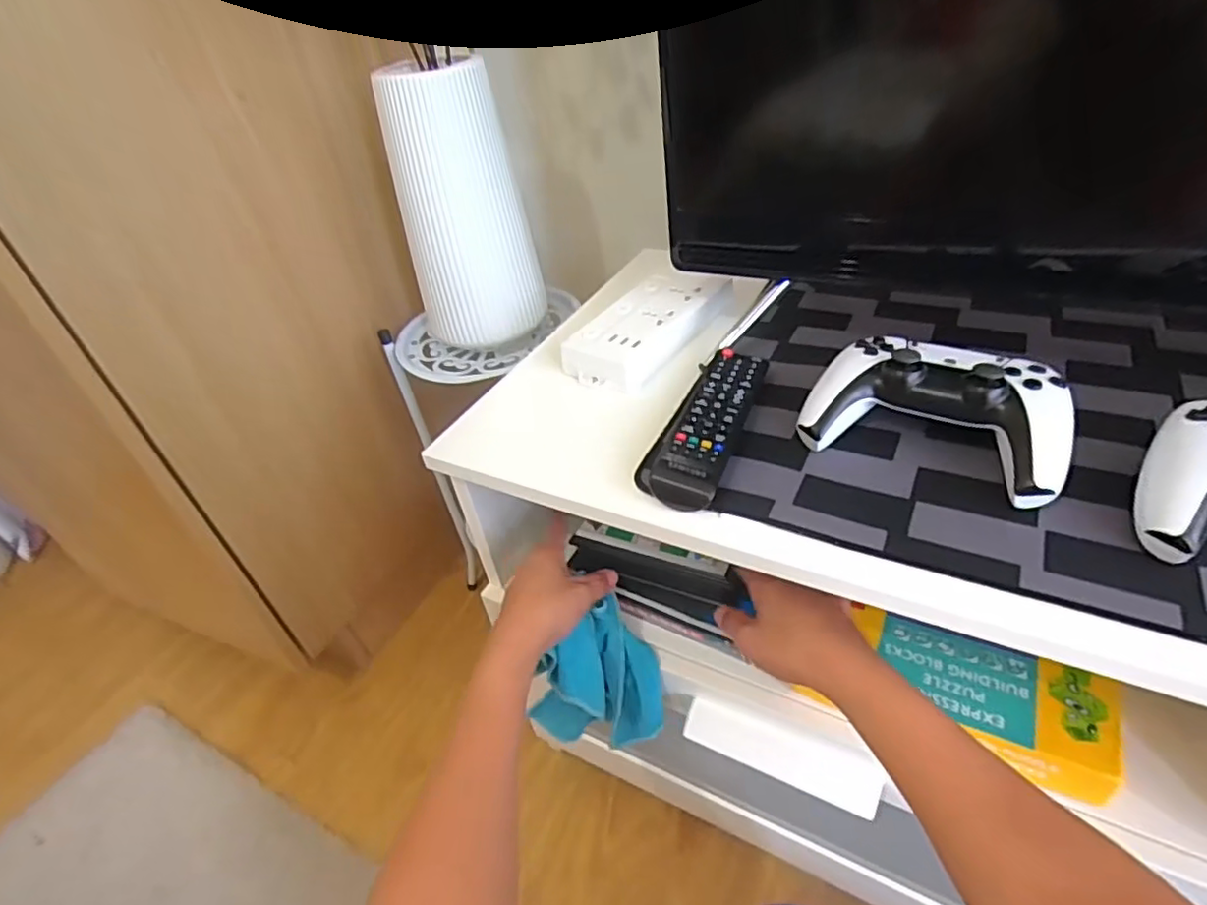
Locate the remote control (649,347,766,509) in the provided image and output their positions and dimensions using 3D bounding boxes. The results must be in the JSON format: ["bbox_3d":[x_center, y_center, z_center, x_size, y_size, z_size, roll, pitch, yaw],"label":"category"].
[{"bbox_3d":[0.081,-0.023,0.458,0.043,0.026,0.159,11,43,21],"label":"remote control"}]

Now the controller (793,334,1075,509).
[{"bbox_3d":[0.219,-0.029,0.416,0.154,0.056,0.090,20,47,29],"label":"controller"}]

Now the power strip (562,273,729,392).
[{"bbox_3d":[0.041,-0.117,0.573,0.083,0.033,0.163,20,47,29],"label":"power strip"}]

